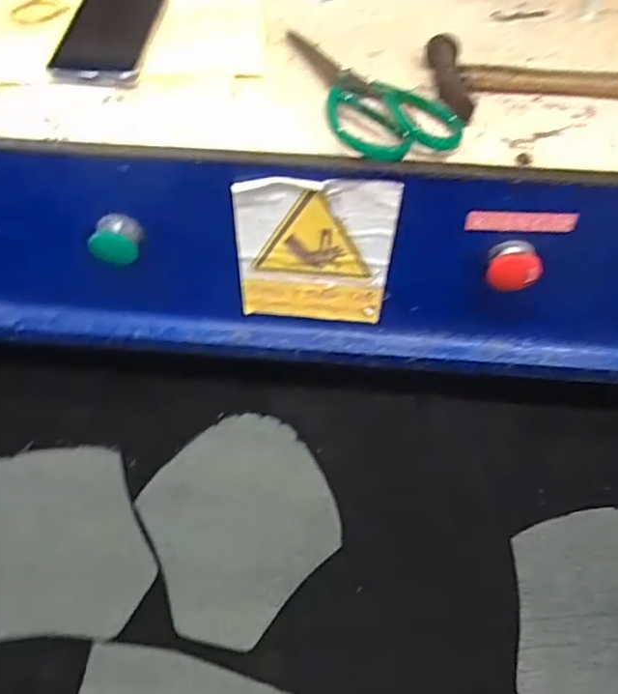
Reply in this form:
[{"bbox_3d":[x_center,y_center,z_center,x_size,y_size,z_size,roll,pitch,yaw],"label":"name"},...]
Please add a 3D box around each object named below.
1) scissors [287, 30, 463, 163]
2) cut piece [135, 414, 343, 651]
[{"bbox_3d":[0.043,-0.219,0.499,0.099,0.020,0.195,-22,59,-14],"label":"scissors"},{"bbox_3d":[-0.070,0.169,0.604,0.194,0.012,0.181,-40,66,-22],"label":"cut piece"}]

